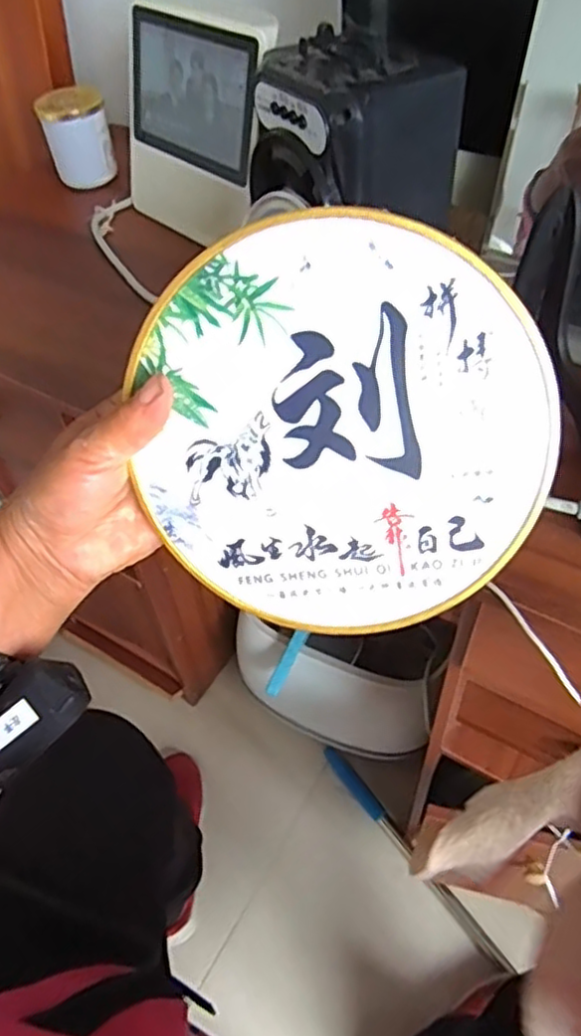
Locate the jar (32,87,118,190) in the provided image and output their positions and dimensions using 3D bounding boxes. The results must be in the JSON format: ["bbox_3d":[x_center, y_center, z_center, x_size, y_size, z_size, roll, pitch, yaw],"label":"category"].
[{"bbox_3d":[-0.237,-0.425,0.764,0.069,0.093,0.059,-13,50,-7],"label":"jar"}]

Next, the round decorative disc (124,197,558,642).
[{"bbox_3d":[0.019,-0.034,0.310,0.182,0.188,0.004,-15,18,16],"label":"round decorative disc"}]

